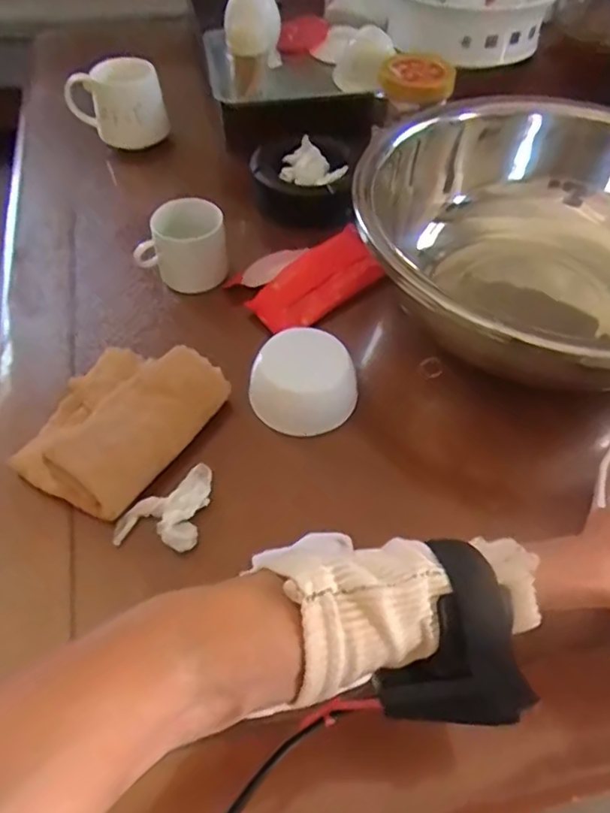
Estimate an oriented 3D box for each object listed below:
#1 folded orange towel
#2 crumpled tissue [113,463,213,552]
[{"bbox_3d":[-0.153,0.004,0.481,0.118,0.048,0.146,23,56,16],"label":"folded orange towel"},{"bbox_3d":[-0.105,0.072,0.457,0.061,0.013,0.071,10,53,6],"label":"crumpled tissue"}]

